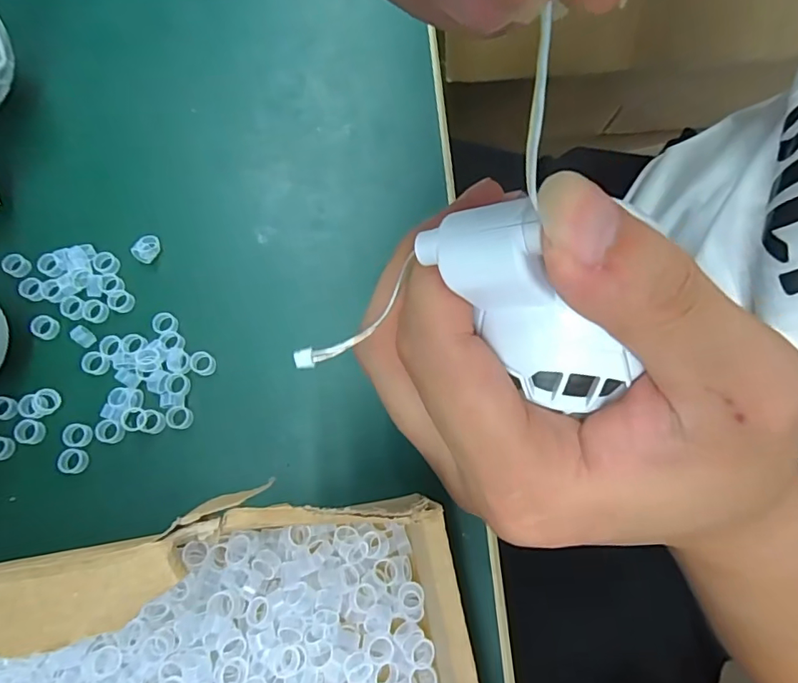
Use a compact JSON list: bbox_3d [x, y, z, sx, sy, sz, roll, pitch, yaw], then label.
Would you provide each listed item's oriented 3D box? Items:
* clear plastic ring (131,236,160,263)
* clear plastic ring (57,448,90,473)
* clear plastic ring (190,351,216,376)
[{"bbox_3d":[-0.106,-0.039,0.217,0.008,0.008,0.012,40,78,13],"label":"clear plastic ring"},{"bbox_3d":[-0.122,0.045,0.192,0.009,0.004,0.009,-1,73,2],"label":"clear plastic ring"},{"bbox_3d":[-0.078,0.008,0.204,0.010,0.004,0.009,35,77,12],"label":"clear plastic ring"}]

